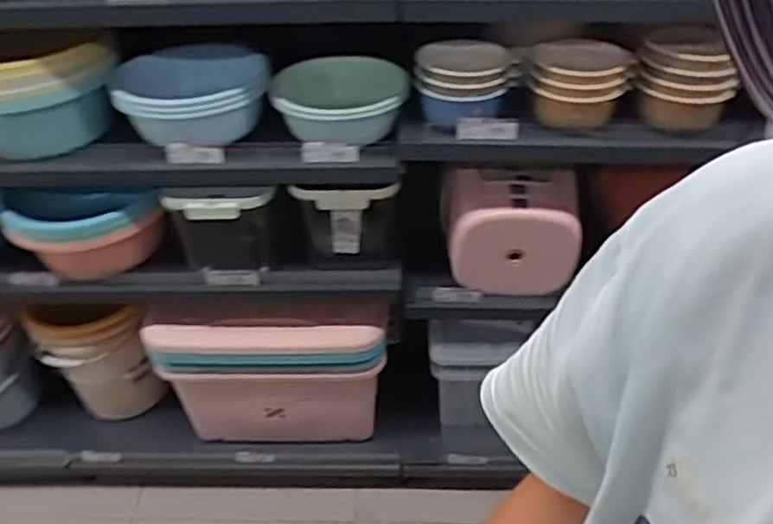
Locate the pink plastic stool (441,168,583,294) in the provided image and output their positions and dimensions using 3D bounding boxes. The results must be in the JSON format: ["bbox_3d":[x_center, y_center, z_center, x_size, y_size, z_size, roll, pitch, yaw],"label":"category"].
[{"bbox_3d":[0.266,-0.076,1.430,0.271,0.234,0.207,-3,39,1],"label":"pink plastic stool"}]

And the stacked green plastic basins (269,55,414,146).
[{"bbox_3d":[-0.083,-0.309,1.271,0.258,0.094,0.245,-8,39,-6],"label":"stacked green plastic basins"}]

